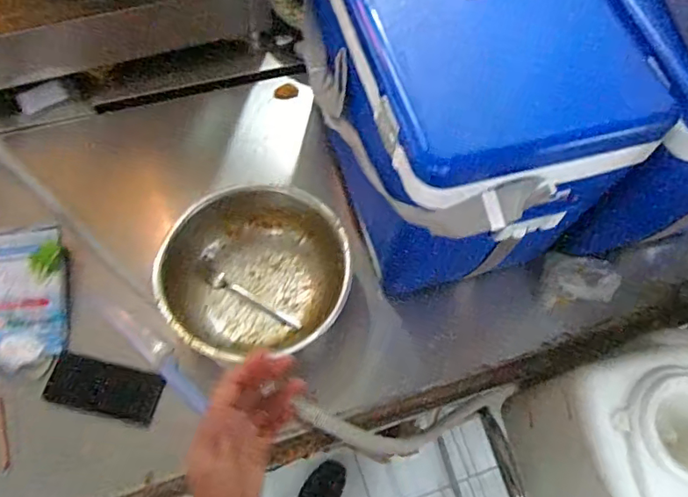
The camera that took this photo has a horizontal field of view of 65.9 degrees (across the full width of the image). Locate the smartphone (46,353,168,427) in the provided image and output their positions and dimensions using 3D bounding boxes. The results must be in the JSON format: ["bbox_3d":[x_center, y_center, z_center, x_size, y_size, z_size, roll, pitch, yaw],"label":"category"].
[{"bbox_3d":[-0.356,0.210,0.793,0.164,0.011,0.072,13,66,3],"label":"smartphone"}]

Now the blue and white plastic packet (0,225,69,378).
[{"bbox_3d":[-0.489,0.073,0.800,0.128,0.052,0.225,-9,67,-6],"label":"blue and white plastic packet"}]

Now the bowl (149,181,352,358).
[{"bbox_3d":[-0.138,0.030,0.822,0.272,0.115,0.271,1,66,-2],"label":"bowl"}]

